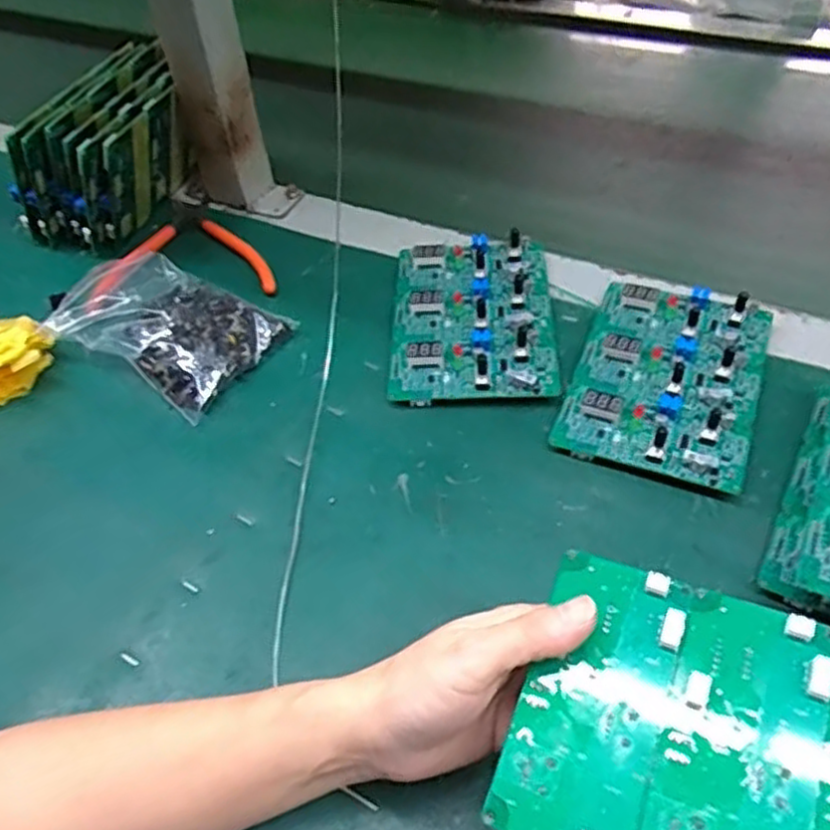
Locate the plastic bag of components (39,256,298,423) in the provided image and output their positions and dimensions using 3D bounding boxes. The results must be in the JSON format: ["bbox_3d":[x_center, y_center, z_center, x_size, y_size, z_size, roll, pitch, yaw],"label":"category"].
[{"bbox_3d":[-0.173,-0.063,0.504,0.148,0.034,0.095,24,56,23],"label":"plastic bag of components"}]

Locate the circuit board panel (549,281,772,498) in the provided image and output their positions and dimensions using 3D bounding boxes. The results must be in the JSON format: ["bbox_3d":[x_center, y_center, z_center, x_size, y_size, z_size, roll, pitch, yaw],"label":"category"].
[{"bbox_3d":[0.156,-0.025,0.450,0.106,0.026,0.143,16,53,18],"label":"circuit board panel"}]

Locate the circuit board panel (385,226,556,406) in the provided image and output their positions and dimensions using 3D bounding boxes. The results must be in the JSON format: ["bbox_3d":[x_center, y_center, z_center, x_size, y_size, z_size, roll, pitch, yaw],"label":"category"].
[{"bbox_3d":[0.038,-0.068,0.495,0.105,0.023,0.144,-2,50,4],"label":"circuit board panel"}]

